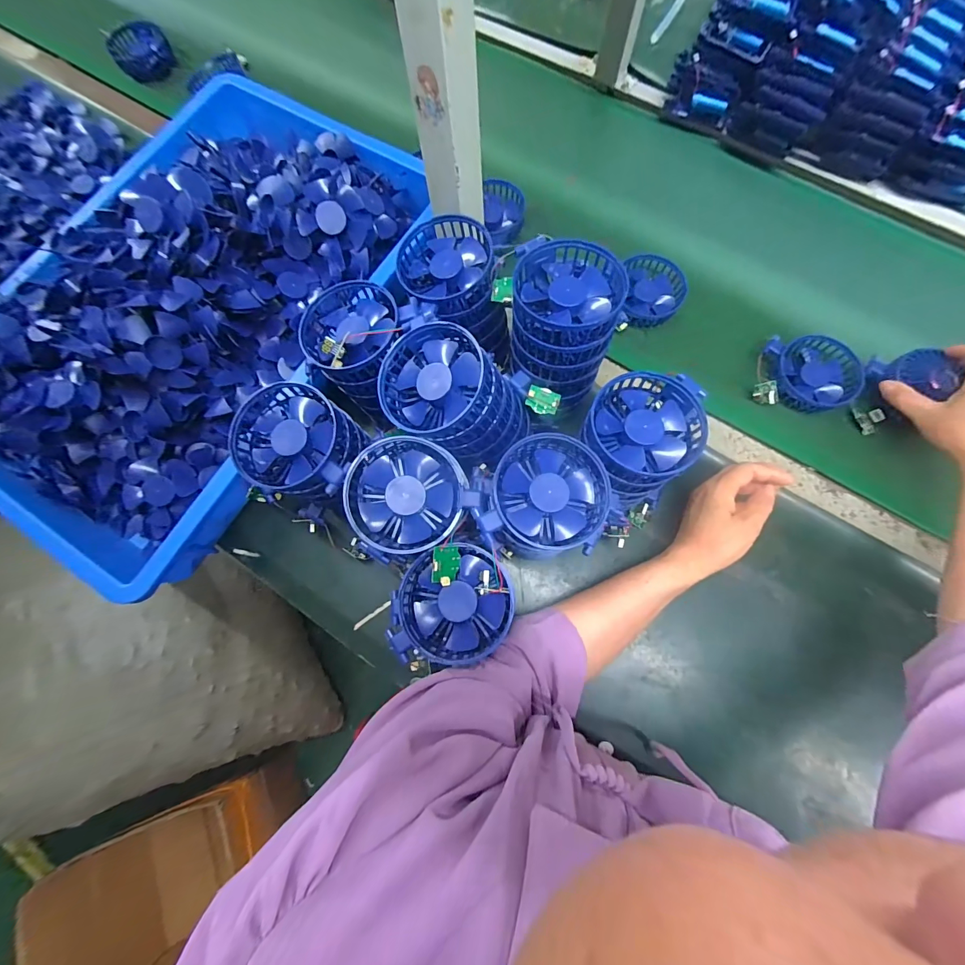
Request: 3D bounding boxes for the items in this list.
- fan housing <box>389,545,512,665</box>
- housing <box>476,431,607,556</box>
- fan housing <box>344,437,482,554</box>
[{"bbox_3d":[-0.024,0.096,0.323,0.094,0.033,0.087,2,74,2],"label":"fan housing"},{"bbox_3d":[0.056,0.010,0.325,0.093,0.031,0.094,0,74,2],"label":"housing"},{"bbox_3d":[-0.061,0.009,0.326,0.089,0.032,0.093,-40,77,-9],"label":"fan housing"}]

